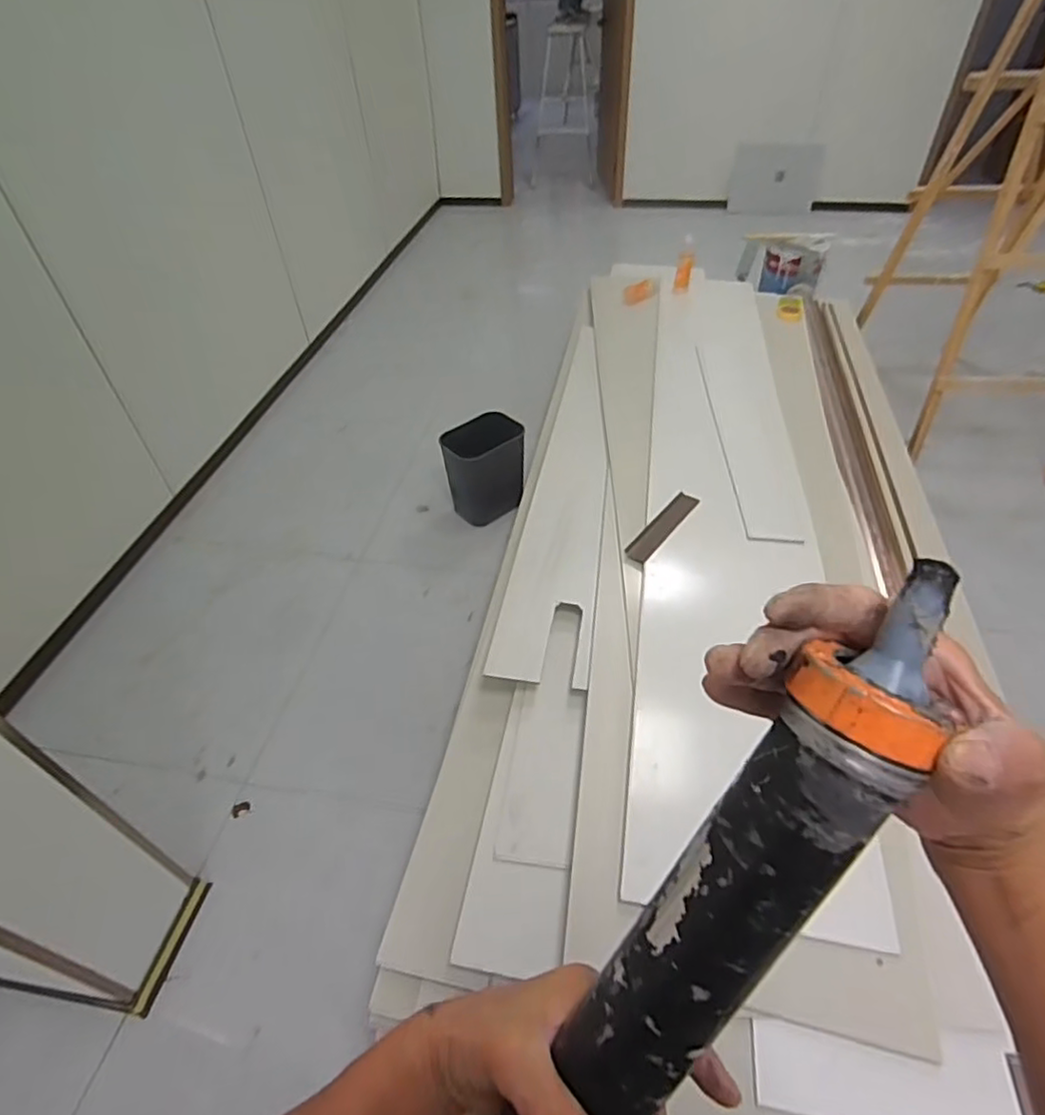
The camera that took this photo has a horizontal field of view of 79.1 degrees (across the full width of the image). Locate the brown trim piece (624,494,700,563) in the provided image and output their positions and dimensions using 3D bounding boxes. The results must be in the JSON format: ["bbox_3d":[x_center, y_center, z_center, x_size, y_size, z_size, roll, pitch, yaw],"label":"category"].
[{"bbox_3d":[0.362,-0.080,1.634,0.063,0.016,0.293,28,52,26],"label":"brown trim piece"}]

